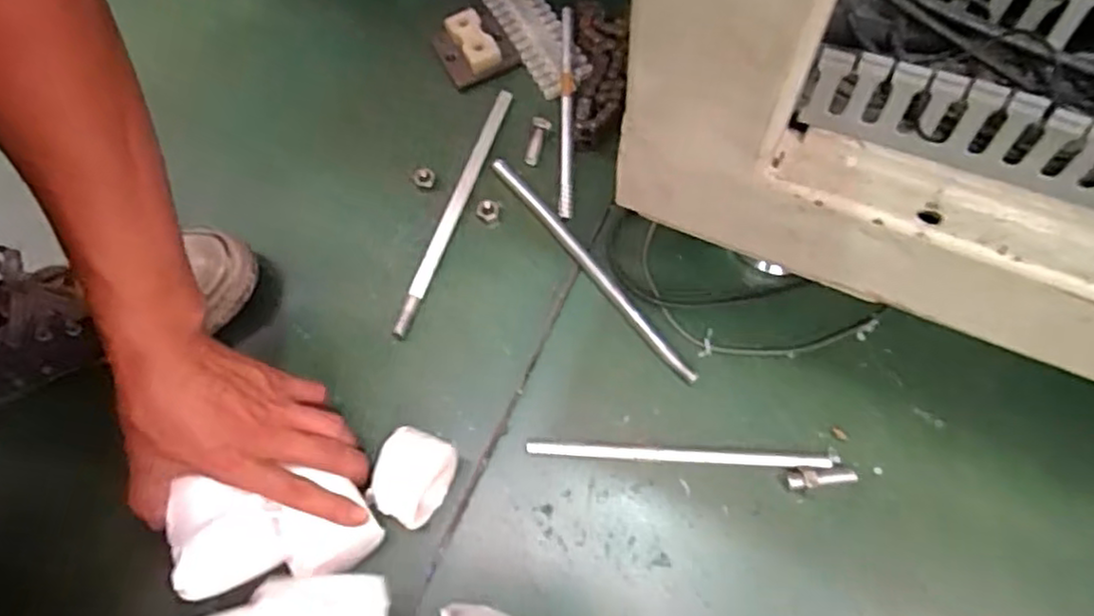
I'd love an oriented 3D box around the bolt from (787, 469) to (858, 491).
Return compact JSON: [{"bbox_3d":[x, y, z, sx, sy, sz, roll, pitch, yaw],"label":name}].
[{"bbox_3d":[0.198,0.121,0.499,0.051,0.010,0.013,-7,67,1],"label":"bolt"}]

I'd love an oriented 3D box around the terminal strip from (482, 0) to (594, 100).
[{"bbox_3d":[-0.011,-0.268,0.678,0.054,0.019,0.144,-30,69,-8],"label":"terminal strip"}]

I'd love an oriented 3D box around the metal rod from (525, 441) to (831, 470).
[{"bbox_3d":[0.095,0.109,0.514,0.218,0.006,0.010,2,68,5],"label":"metal rod"}]

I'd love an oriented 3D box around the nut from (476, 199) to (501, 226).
[{"bbox_3d":[-0.051,-0.084,0.604,0.019,0.008,0.021,9,69,5],"label":"nut"}]

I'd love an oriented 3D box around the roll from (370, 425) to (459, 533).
[{"bbox_3d":[-0.096,0.122,0.499,0.046,0.057,0.060,21,71,13],"label":"roll"}]

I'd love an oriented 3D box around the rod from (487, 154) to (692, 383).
[{"bbox_3d":[0.037,-0.037,0.583,0.017,0.008,0.257,-37,70,-11],"label":"rod"}]

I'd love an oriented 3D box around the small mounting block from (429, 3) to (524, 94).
[{"bbox_3d":[-0.071,-0.255,0.667,0.064,0.034,0.079,-26,68,-6],"label":"small mounting block"}]

